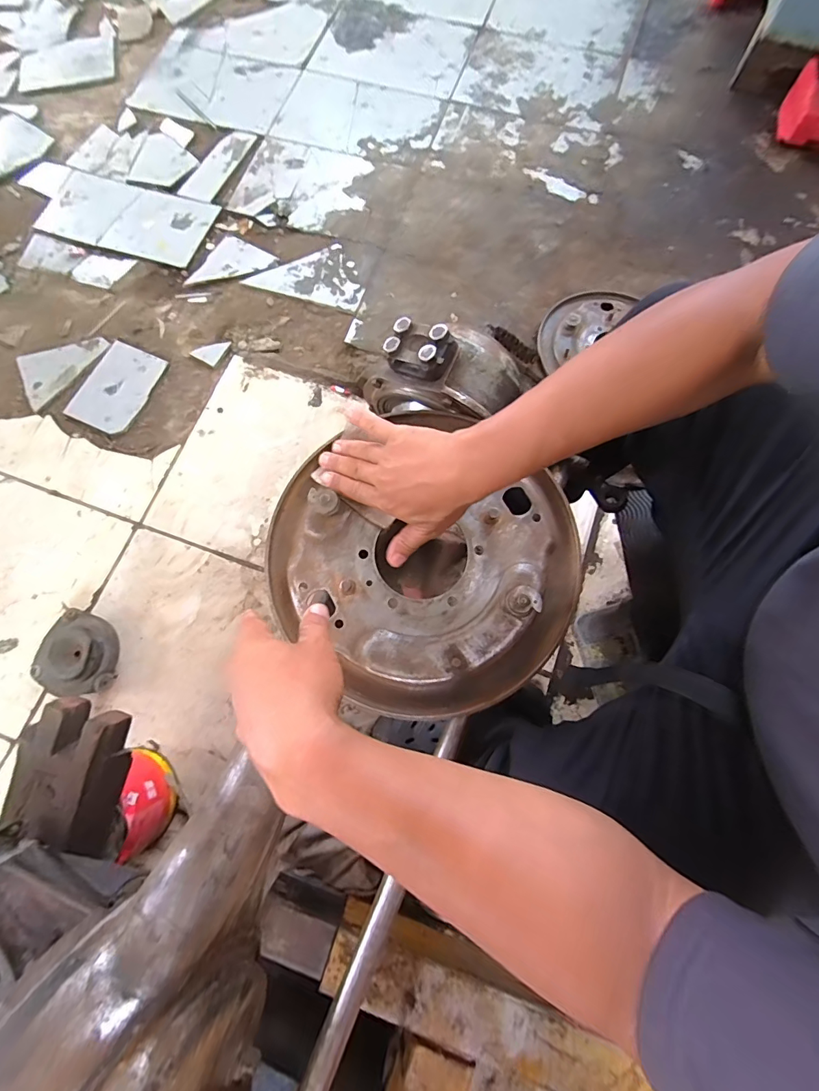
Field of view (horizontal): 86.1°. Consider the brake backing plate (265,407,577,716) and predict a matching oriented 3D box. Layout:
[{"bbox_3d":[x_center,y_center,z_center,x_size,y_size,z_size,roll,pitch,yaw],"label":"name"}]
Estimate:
[{"bbox_3d":[0.011,0.008,0.435,0.295,0.038,0.273,0,76,-1],"label":"brake backing plate"}]

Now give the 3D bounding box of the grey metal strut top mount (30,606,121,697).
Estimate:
[{"bbox_3d":[-0.569,0.188,0.756,0.134,0.059,0.134,0,76,-1],"label":"grey metal strut top mount"}]

